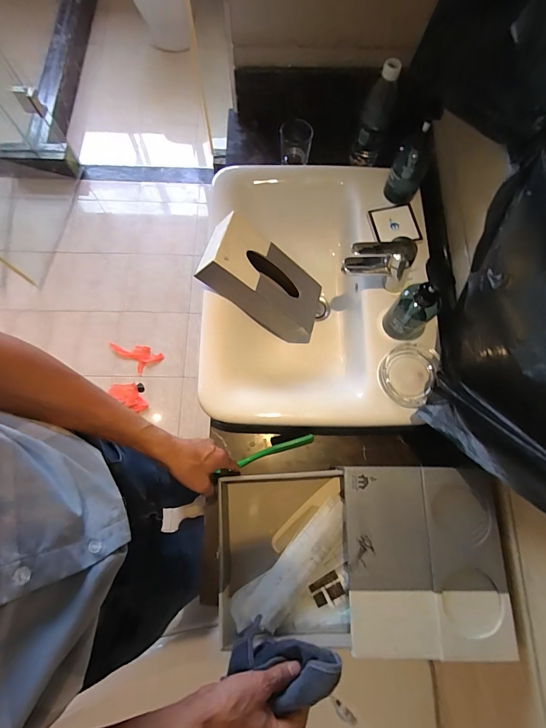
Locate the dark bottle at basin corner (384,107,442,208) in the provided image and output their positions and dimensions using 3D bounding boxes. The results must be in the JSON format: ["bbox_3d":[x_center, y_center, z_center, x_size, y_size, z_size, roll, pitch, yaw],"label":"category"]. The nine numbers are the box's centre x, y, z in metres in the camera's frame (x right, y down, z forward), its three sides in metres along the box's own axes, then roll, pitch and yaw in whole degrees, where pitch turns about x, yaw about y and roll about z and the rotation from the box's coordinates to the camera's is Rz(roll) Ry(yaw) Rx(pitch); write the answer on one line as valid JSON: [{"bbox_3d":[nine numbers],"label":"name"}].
[{"bbox_3d":[0.260,-0.376,0.624,0.066,0.169,0.050,29,76,6],"label":"dark bottle at basin corner"}]

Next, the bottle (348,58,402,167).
[{"bbox_3d":[0.224,-0.536,0.744,0.063,0.223,0.079,14,75,2],"label":"bottle"}]

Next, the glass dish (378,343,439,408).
[{"bbox_3d":[0.232,0.019,0.591,0.086,0.039,0.110,13,75,2],"label":"glass dish"}]

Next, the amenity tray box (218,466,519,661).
[{"bbox_3d":[0.125,0.293,0.528,0.415,0.087,0.244,0,75,-2],"label":"amenity tray box"}]

